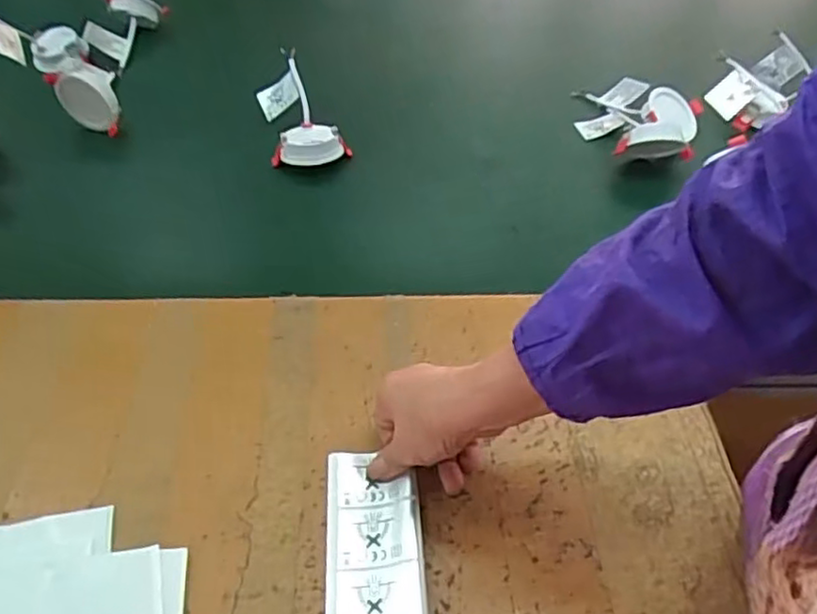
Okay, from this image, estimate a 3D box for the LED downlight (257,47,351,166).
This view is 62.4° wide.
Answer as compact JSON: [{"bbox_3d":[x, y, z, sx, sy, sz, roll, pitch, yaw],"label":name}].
[{"bbox_3d":[-0.127,-0.232,0.802,0.091,0.062,0.162,-9,47,-12],"label":"LED downlight"}]

